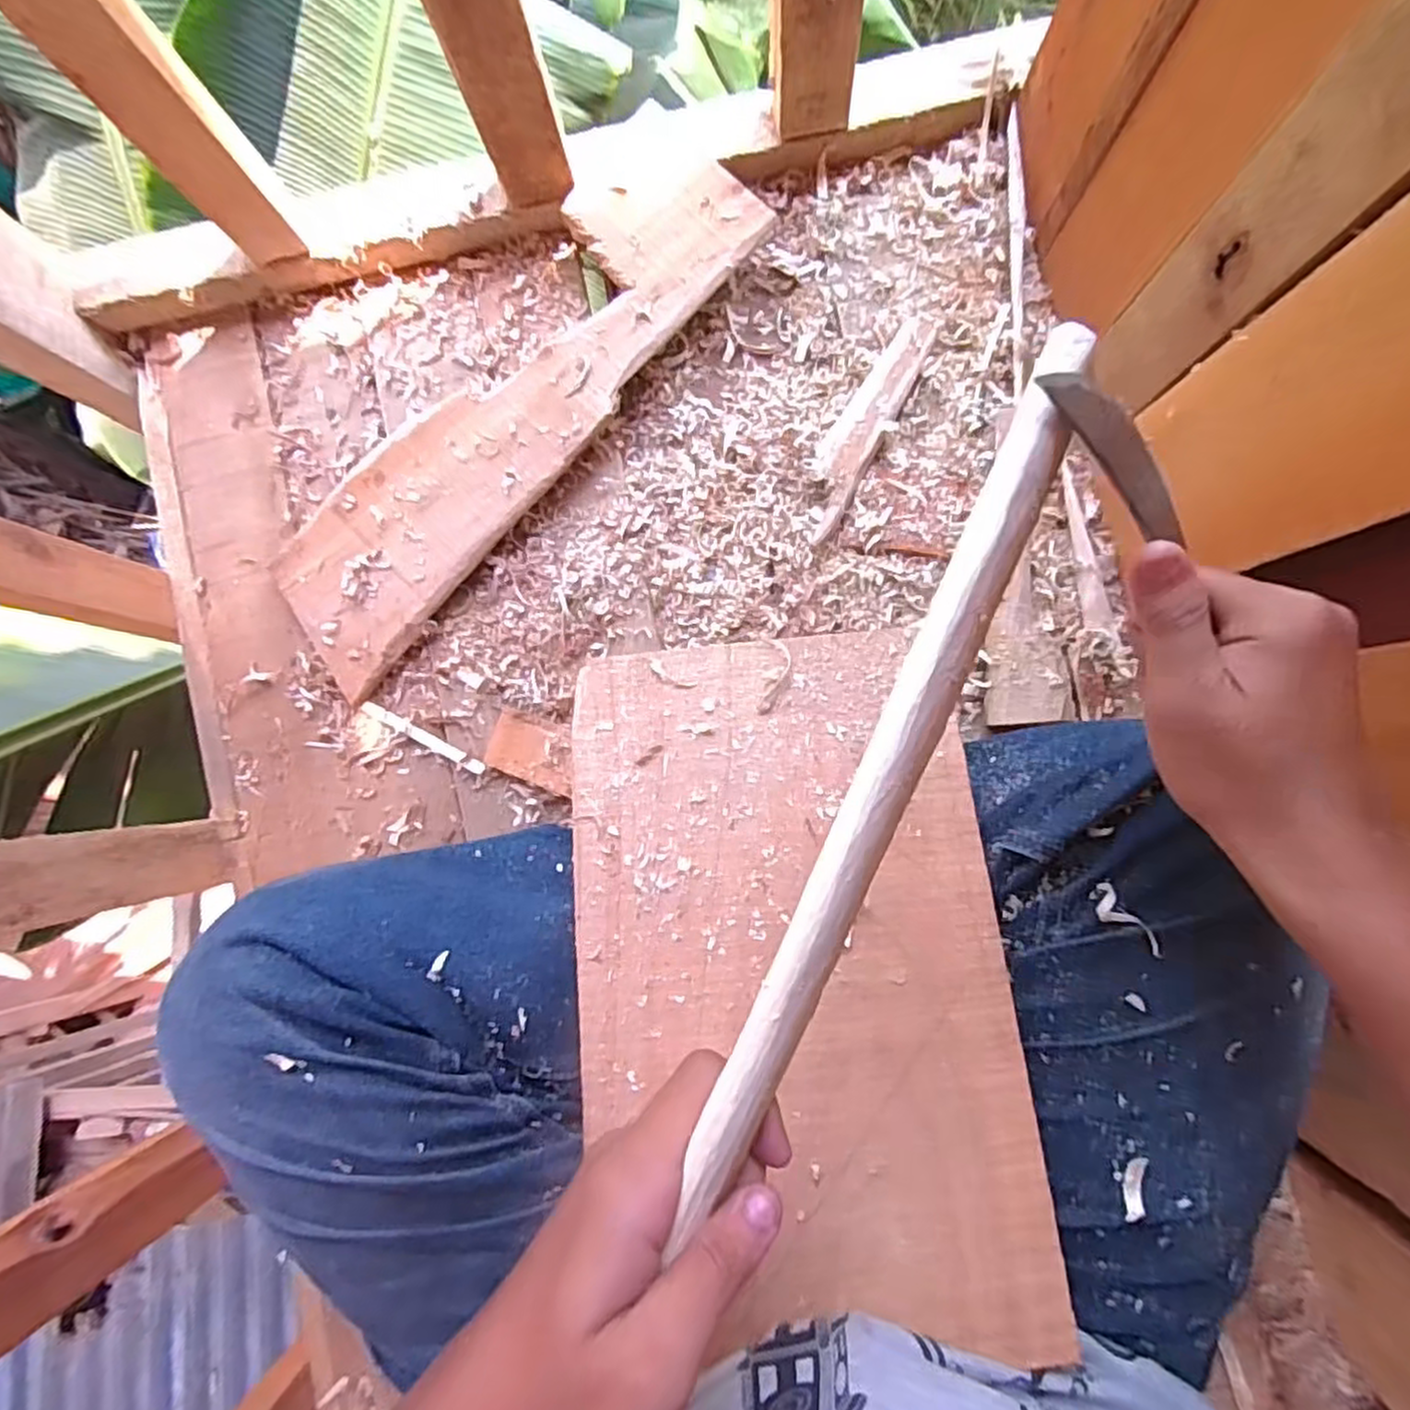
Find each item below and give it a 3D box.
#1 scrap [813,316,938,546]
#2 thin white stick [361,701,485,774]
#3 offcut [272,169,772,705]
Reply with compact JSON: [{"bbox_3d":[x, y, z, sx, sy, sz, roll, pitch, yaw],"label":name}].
[{"bbox_3d":[0.115,-0.203,0.535,0.036,0.017,0.170,28,89,6],"label":"scrap"},{"bbox_3d":[-0.213,0.025,0.557,0.107,0.010,0.010,26,89,6],"label":"thin white stick"},{"bbox_3d":[-0.145,-0.211,0.537,0.109,0.011,0.447,42,94,2],"label":"offcut"}]

